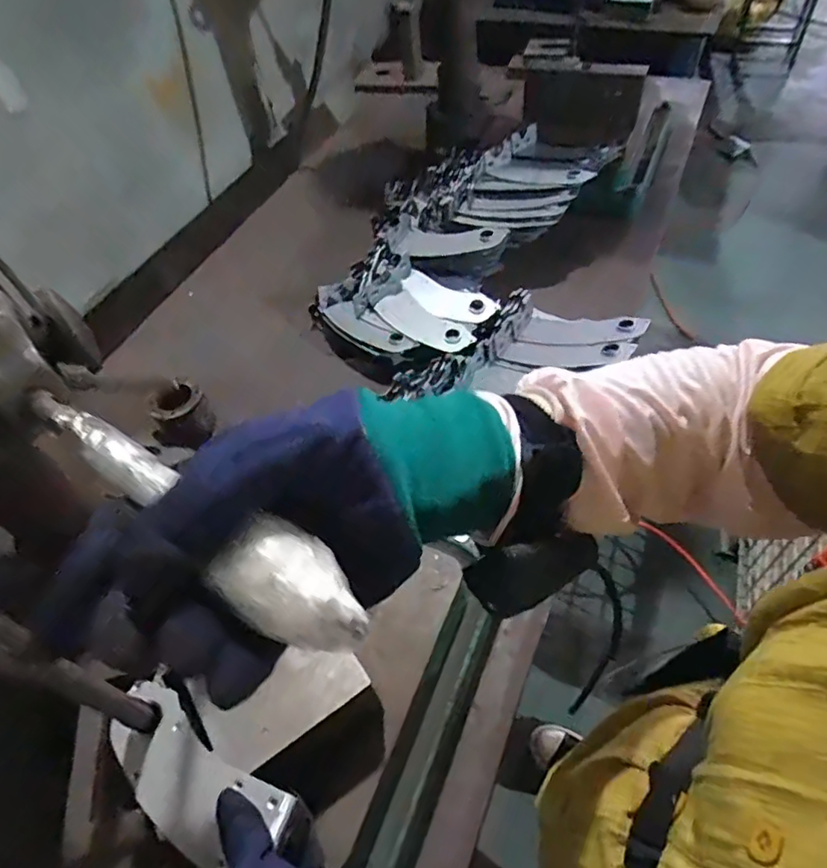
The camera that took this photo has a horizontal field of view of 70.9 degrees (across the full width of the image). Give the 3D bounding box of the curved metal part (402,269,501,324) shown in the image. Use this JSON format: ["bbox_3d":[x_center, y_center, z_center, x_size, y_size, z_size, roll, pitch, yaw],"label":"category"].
[{"bbox_3d":[0.051,-0.210,0.895,0.151,0.017,0.063,24,59,21],"label":"curved metal part"}]

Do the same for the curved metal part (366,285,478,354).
[{"bbox_3d":[0.012,-0.172,0.870,0.167,0.024,0.061,34,63,26],"label":"curved metal part"}]

